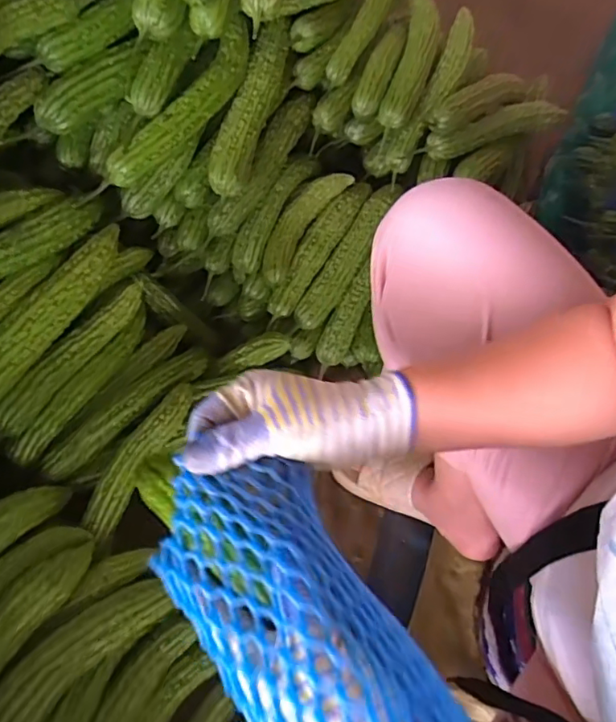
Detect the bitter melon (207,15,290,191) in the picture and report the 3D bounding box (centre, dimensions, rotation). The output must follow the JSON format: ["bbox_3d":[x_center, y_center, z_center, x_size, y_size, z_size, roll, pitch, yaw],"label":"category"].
[{"bbox_3d":[-0.070,-0.329,0.692,0.045,0.044,0.251,17,83,5],"label":"bitter melon"}]

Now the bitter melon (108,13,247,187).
[{"bbox_3d":[-0.143,-0.307,0.655,0.050,0.058,0.252,32,67,12],"label":"bitter melon"}]

